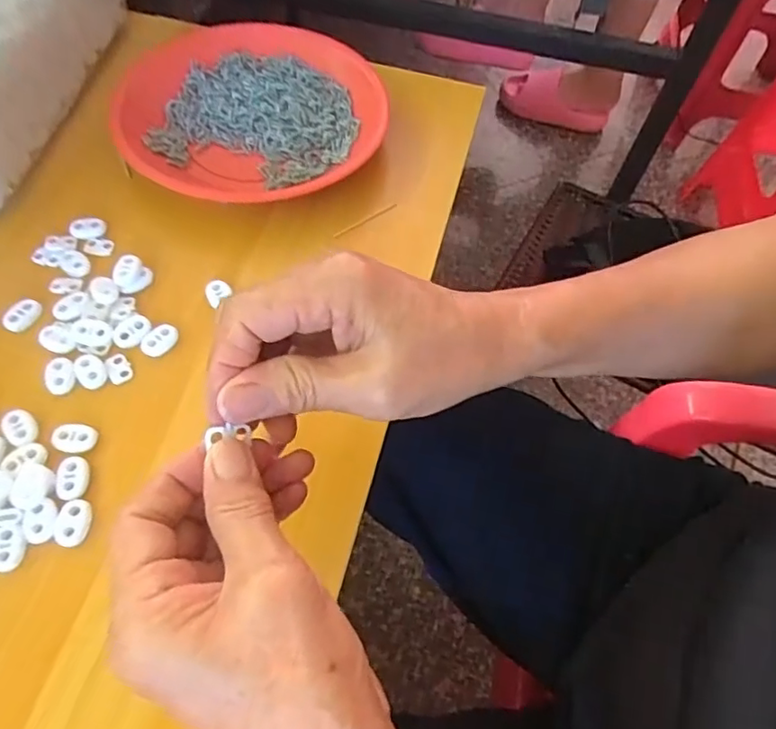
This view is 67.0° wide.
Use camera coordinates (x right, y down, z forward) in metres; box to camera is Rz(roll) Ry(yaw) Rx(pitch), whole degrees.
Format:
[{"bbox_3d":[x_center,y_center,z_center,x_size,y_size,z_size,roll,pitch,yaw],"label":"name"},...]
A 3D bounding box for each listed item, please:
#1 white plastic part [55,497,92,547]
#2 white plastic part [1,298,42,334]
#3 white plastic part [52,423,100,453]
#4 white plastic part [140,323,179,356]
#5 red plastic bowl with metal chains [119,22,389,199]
[{"bbox_3d":[-0.157,0.078,0.292,0.015,0.004,0.023,3,59,-2],"label":"white plastic part"},{"bbox_3d":[-0.219,-0.030,0.351,0.018,0.004,0.022,37,63,17],"label":"white plastic part"},{"bbox_3d":[-0.168,0.039,0.313,0.022,0.004,0.016,7,59,0],"label":"white plastic part"},{"bbox_3d":[-0.135,-0.014,0.349,0.016,0.005,0.023,31,62,13],"label":"white plastic part"},{"bbox_3d":[-0.102,-0.195,0.446,0.189,0.029,0.195,-9,60,-10],"label":"red plastic bowl with metal chains"}]

